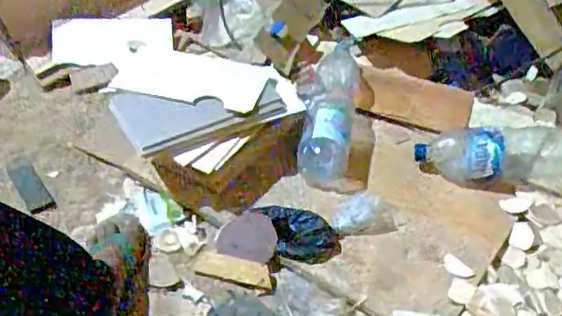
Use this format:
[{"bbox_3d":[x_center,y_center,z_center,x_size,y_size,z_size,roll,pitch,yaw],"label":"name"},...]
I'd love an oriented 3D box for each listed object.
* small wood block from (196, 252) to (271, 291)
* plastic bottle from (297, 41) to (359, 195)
[{"bbox_3d":[-0.071,0.172,0.919,0.120,0.015,0.040,11,53,12],"label":"small wood block"},{"bbox_3d":[0.092,-0.091,1.121,0.108,0.094,0.345,4,42,2],"label":"plastic bottle"}]

